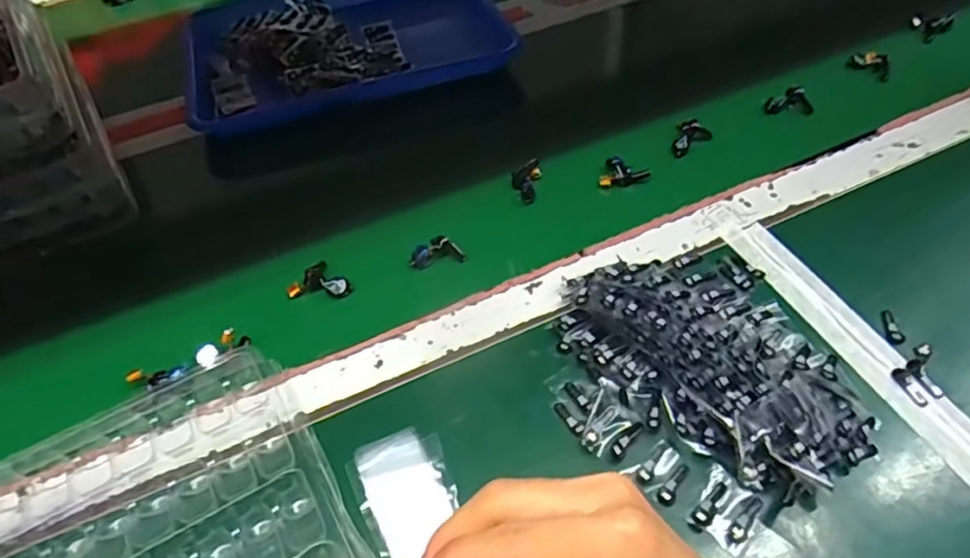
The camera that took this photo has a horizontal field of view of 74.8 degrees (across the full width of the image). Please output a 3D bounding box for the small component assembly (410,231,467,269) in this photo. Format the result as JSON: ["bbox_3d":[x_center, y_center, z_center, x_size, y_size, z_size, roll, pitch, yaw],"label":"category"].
[{"bbox_3d":[-0.038,-0.021,0.496,0.041,0.019,0.016,-15,51,-9],"label":"small component assembly"}]

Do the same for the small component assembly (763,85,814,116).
[{"bbox_3d":[0.285,-0.166,0.592,0.041,0.027,0.021,20,55,19],"label":"small component assembly"}]

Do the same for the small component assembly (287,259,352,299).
[{"bbox_3d":[-0.125,0.007,0.484,0.039,0.012,0.035,34,60,27],"label":"small component assembly"}]

